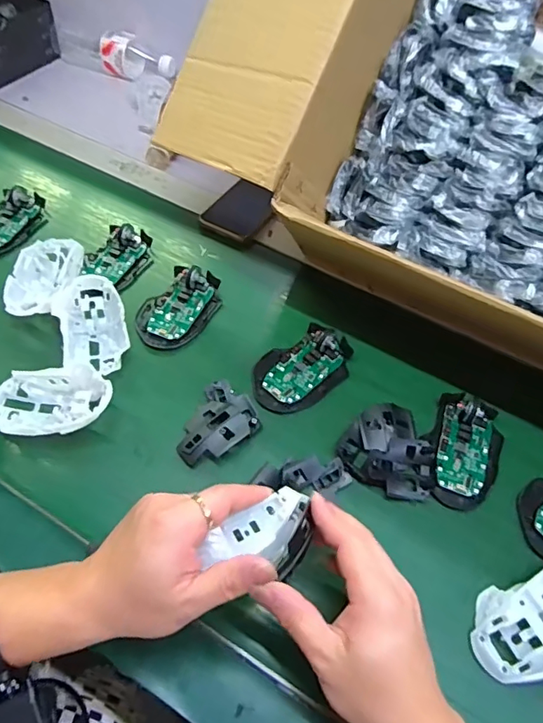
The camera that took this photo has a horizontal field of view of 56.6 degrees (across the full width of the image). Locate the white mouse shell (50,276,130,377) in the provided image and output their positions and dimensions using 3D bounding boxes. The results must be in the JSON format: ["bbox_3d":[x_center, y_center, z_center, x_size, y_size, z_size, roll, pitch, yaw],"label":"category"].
[{"bbox_3d":[-0.186,-0.037,0.523,0.066,0.035,0.110,-16,57,-16],"label":"white mouse shell"}]

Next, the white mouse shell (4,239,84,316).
[{"bbox_3d":[-0.251,-0.093,0.563,0.068,0.031,0.115,2,54,-3],"label":"white mouse shell"}]

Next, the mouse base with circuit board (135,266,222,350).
[{"bbox_3d":[-0.103,-0.065,0.559,0.073,0.025,0.113,25,56,13],"label":"mouse base with circuit board"}]

